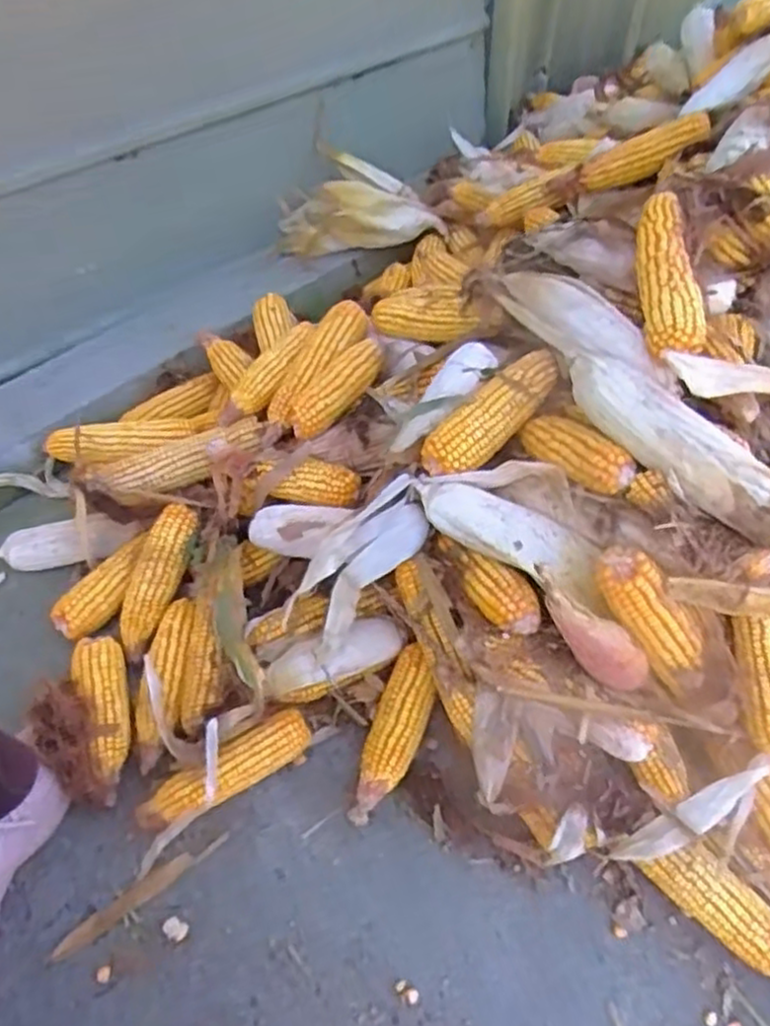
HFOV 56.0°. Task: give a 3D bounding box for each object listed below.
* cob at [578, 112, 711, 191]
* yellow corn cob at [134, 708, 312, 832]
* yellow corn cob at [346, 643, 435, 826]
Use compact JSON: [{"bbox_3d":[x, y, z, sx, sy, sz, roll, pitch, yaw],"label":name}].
[{"bbox_3d":[0.328,-0.452,0.918,0.157,0.042,0.041,-16,47,29],"label":"cob"},{"bbox_3d":[-0.147,0.243,0.675,0.167,0.046,0.046,-25,57,-18],"label":"yellow corn cob"},{"bbox_3d":[0.010,0.213,0.700,0.051,0.047,0.173,17,55,12],"label":"yellow corn cob"}]

